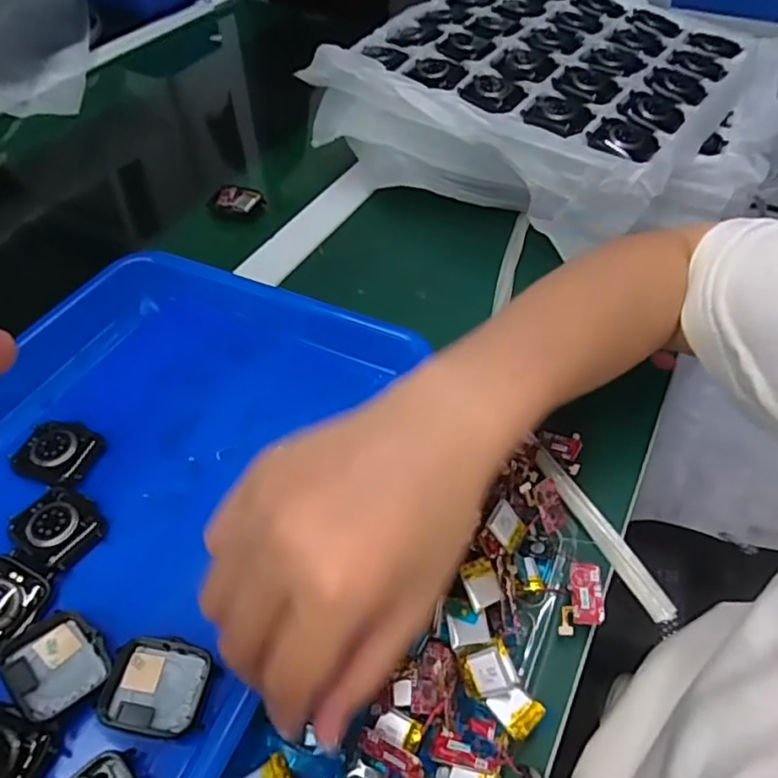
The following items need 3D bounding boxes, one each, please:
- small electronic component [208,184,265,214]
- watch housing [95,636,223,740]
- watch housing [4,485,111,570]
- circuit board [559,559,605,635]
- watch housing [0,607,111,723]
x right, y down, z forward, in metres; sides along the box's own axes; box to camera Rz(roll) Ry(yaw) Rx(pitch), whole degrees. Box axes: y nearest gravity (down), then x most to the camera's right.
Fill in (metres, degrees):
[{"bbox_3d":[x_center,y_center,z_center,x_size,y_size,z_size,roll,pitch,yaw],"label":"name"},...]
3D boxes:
[{"bbox_3d":[-0.132,-0.167,0.520,0.053,0.014,0.023,21,52,17],"label":"small electronic component"},{"bbox_3d":[-0.100,0.129,0.257,0.043,0.009,0.037,6,50,5],"label":"watch housing"},{"bbox_3d":[-0.170,0.070,0.303,0.042,0.007,0.035,28,55,22],"label":"watch housing"},{"bbox_3d":[0.097,0.103,0.293,0.018,0.007,0.036,13,51,10],"label":"circuit board"},{"bbox_3d":[-0.148,0.119,0.260,0.044,0.008,0.037,32,56,24],"label":"watch housing"}]

